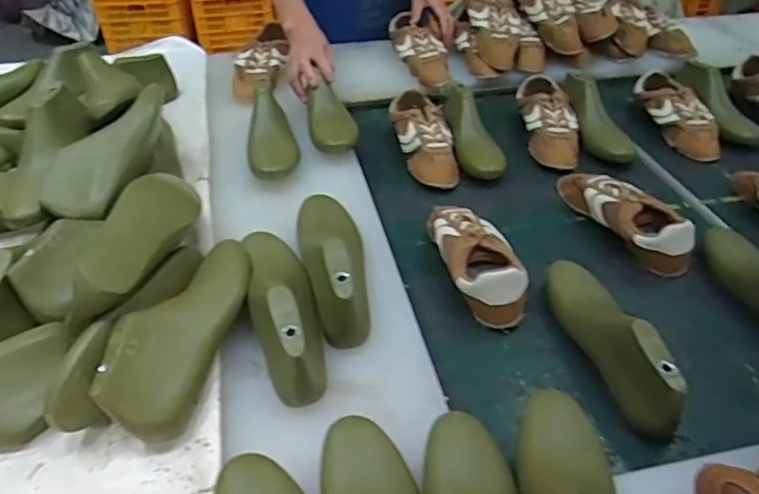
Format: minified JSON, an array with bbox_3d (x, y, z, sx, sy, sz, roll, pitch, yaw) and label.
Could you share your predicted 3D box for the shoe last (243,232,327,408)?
[{"bbox_3d":[-0.110,0.057,0.648,0.069,0.097,0.256,-12,43,-13],"label":"shoe last"}]

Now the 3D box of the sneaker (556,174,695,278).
[{"bbox_3d":[0.368,-0.053,0.877,0.083,0.073,0.249,-17,44,-17],"label":"sneaker"}]

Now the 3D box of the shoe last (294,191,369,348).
[{"bbox_3d":[-0.058,0.000,0.704,0.083,0.085,0.251,-6,42,-7],"label":"shoe last"}]

